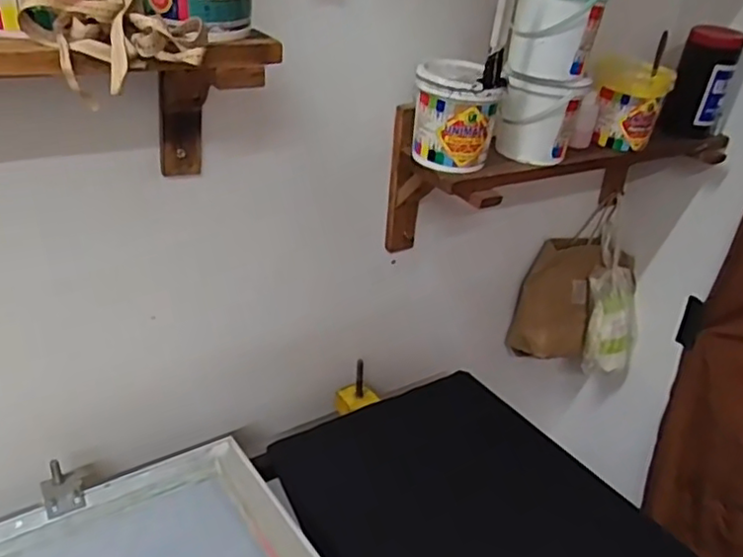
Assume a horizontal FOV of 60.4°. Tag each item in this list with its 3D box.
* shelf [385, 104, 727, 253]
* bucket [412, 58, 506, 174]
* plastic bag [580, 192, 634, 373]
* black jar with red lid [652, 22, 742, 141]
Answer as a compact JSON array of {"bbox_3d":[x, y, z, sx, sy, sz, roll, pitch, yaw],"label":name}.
[{"bbox_3d":[0.320,-0.156,1.099,0.598,0.217,0.247,-10,33,-25],"label":"shelf"},{"bbox_3d":[0.116,-0.226,0.887,0.114,0.126,0.107,9,30,6],"label":"bucket"},{"bbox_3d":[0.515,0.016,1.382,0.102,0.386,0.046,-3,9,-13],"label":"plastic bag"},{"bbox_3d":[0.564,-0.332,1.101,0.090,0.189,0.090,18,32,21],"label":"black jar with red lid"}]

